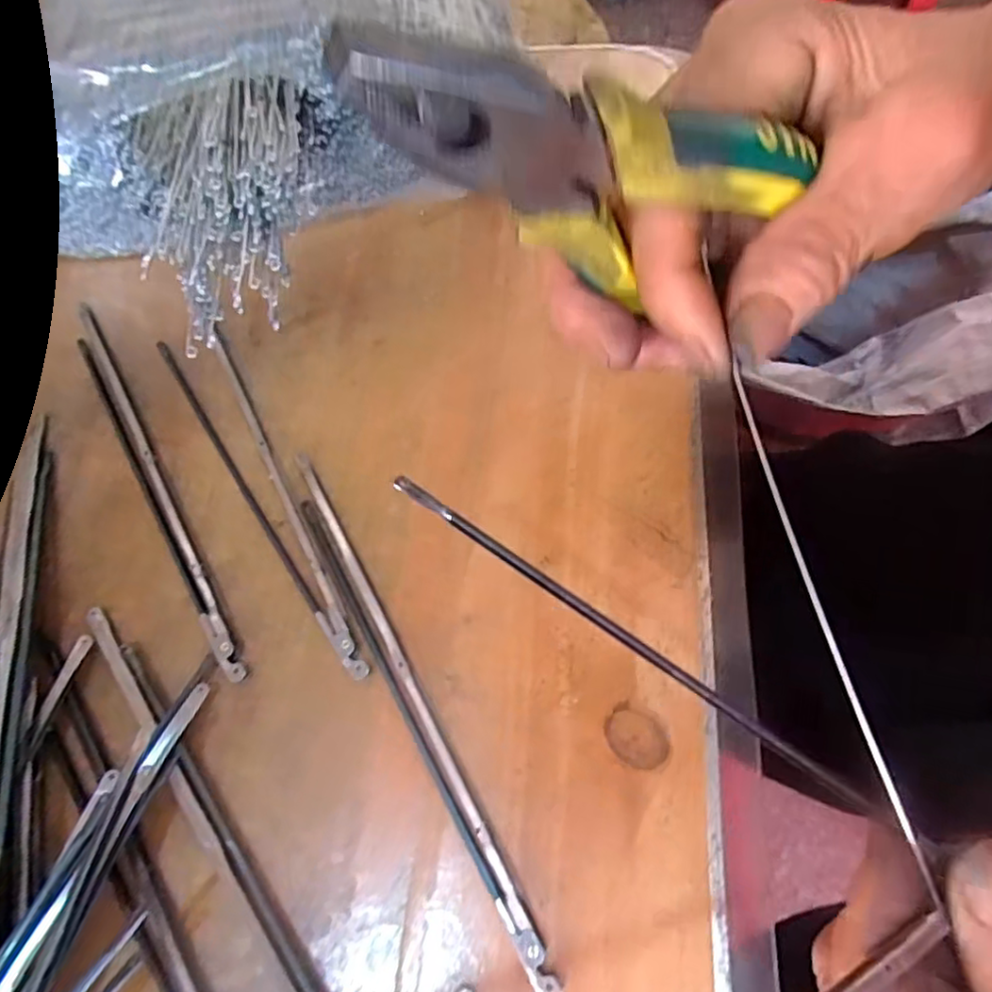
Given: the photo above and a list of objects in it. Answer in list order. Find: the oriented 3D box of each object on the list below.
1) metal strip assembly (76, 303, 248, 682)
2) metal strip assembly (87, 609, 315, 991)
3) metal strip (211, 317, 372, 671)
[{"bbox_3d":[-0.136,-0.008,0.247,0.013,0.006,0.182,-29,68,-9],"label":"metal strip assembly"},{"bbox_3d":[-0.083,0.107,0.193,0.011,0.005,0.186,-36,69,-12],"label":"metal strip assembly"},{"bbox_3d":[-0.083,-0.005,0.241,0.007,0.005,0.162,-27,67,-8],"label":"metal strip"}]

